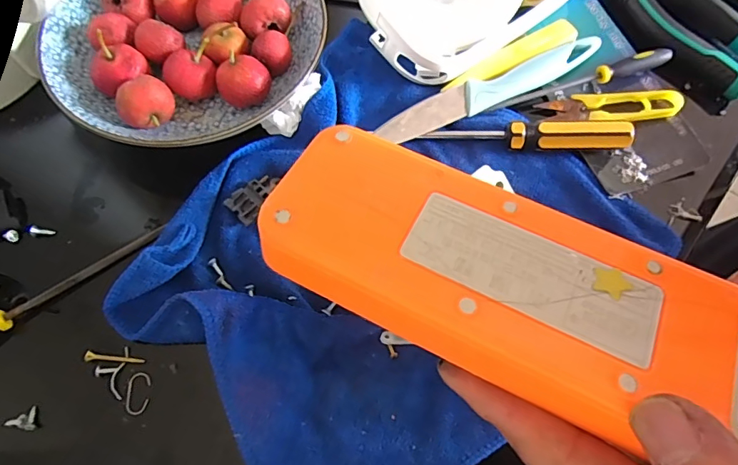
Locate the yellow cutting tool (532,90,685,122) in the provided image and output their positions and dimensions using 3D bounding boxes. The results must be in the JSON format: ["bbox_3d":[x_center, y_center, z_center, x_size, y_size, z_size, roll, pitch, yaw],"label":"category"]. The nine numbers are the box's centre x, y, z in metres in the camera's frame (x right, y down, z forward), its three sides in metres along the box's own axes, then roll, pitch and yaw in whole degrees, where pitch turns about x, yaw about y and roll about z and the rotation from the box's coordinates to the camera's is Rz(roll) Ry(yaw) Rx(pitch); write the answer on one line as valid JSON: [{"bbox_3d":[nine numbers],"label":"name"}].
[{"bbox_3d":[0.163,-0.086,0.316,0.089,0.017,0.024,5,67,0],"label":"yellow cutting tool"}]

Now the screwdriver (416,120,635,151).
[{"bbox_3d":[0.101,-0.062,0.298,0.127,0.017,0.016,3,67,-1],"label":"screwdriver"}]

